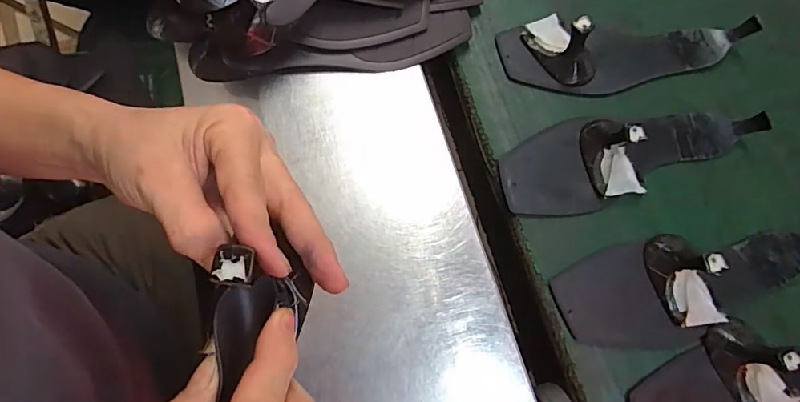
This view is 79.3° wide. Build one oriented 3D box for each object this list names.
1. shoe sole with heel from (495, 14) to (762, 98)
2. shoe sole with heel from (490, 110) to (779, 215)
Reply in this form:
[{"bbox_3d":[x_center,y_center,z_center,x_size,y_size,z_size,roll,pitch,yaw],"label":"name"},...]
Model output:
[{"bbox_3d":[0.209,-0.141,0.431,0.241,0.048,0.085,-6,71,-7],"label":"shoe sole with heel"},{"bbox_3d":[0.198,-0.049,0.399,0.232,0.043,0.075,-14,72,-9],"label":"shoe sole with heel"}]

